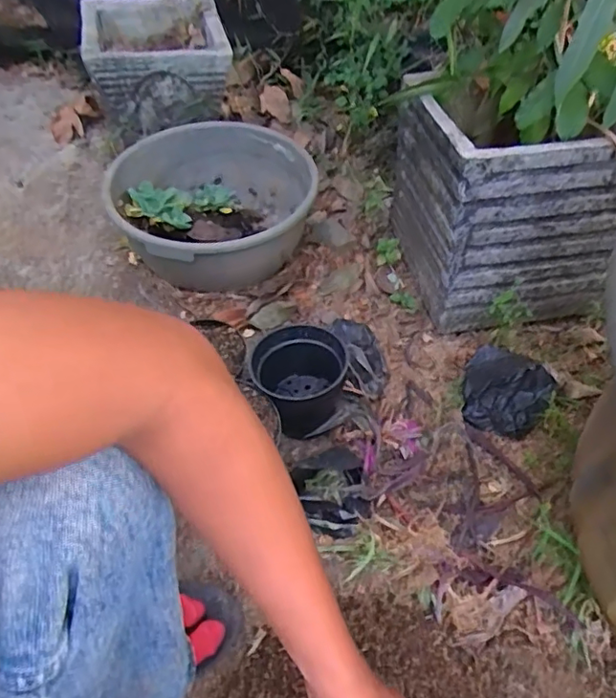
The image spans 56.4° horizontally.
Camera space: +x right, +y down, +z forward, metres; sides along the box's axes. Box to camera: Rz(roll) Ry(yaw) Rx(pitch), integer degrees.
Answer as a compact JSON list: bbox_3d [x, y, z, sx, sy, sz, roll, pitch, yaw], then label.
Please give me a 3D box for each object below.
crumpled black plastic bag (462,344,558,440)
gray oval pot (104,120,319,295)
[{"bbox_3d":[0.306,0.066,0.884,0.128,0.068,0.121,14,52,11],"label":"crumpled black plastic bag"},{"bbox_3d":[-0.175,-0.268,1.098,0.370,0.165,0.417,-14,52,-11],"label":"gray oval pot"}]

